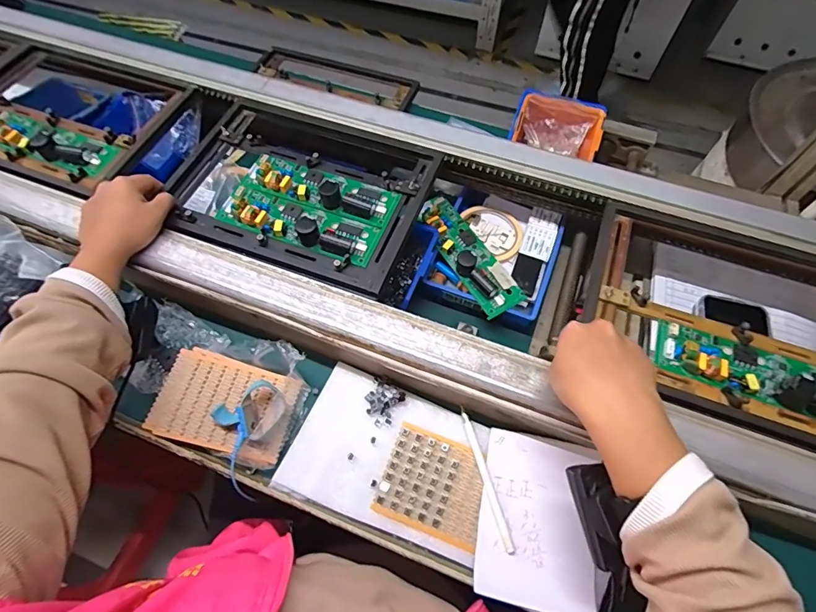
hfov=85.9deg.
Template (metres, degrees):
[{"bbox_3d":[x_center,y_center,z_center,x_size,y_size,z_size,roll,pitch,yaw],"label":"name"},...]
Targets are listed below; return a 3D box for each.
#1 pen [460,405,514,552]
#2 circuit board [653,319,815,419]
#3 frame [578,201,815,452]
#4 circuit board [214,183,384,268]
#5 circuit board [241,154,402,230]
[{"bbox_3d":[0.072,0.160,0.410,0.009,0.004,0.128,-14,63,-7],"label":"pen"},{"bbox_3d":[0.334,0.058,0.407,0.183,0.031,0.056,19,64,10],"label":"circuit board"},{"bbox_3d":[0.354,0.015,0.462,0.321,0.034,0.243,21,64,11],"label":"frame"},{"bbox_3d":[-0.123,-0.097,0.491,0.181,0.027,0.057,20,64,10],"label":"circuit board"},{"bbox_3d":[-0.104,-0.141,0.518,0.182,0.035,0.054,19,64,10],"label":"circuit board"}]

